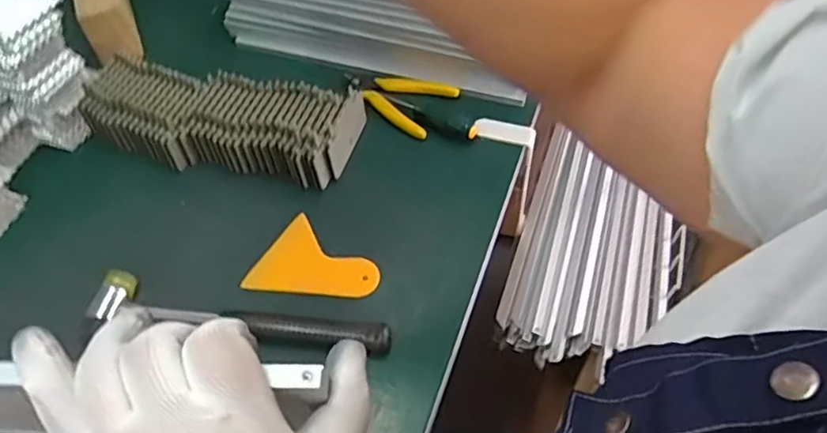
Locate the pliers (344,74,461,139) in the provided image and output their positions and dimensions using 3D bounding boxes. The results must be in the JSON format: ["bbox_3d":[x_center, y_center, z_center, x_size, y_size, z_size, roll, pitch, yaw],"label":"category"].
[{"bbox_3d":[-0.022,-0.130,0.642,0.122,0.013,0.066,28,58,22],"label":"pliers"}]

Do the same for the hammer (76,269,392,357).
[{"bbox_3d":[-0.142,0.084,0.481,0.246,0.023,0.049,7,53,6],"label":"hammer"}]

